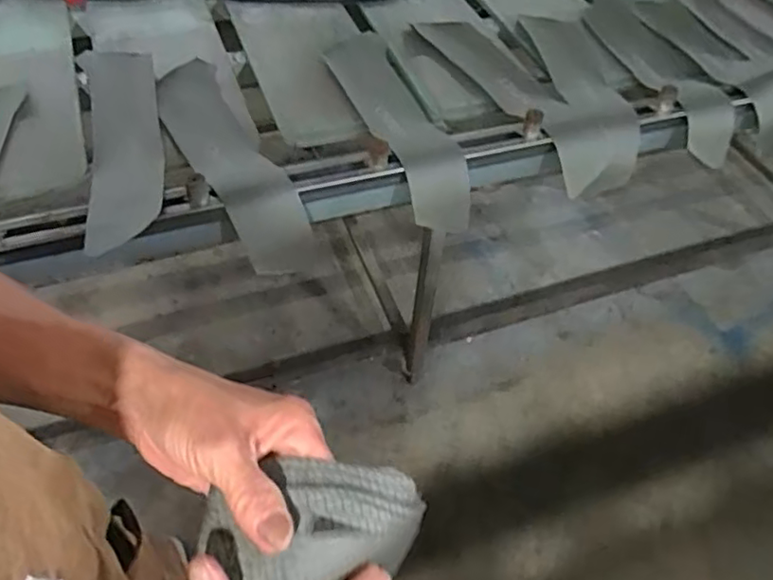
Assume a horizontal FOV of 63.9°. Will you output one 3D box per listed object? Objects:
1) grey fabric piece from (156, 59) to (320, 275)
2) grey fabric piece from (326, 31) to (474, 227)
[{"bbox_3d":[-0.212,-0.168,0.825,0.097,0.079,0.382,-22,55,-21],"label":"grey fabric piece"},{"bbox_3d":[0.008,-0.252,0.914,0.098,0.079,0.418,-15,53,-16],"label":"grey fabric piece"}]

